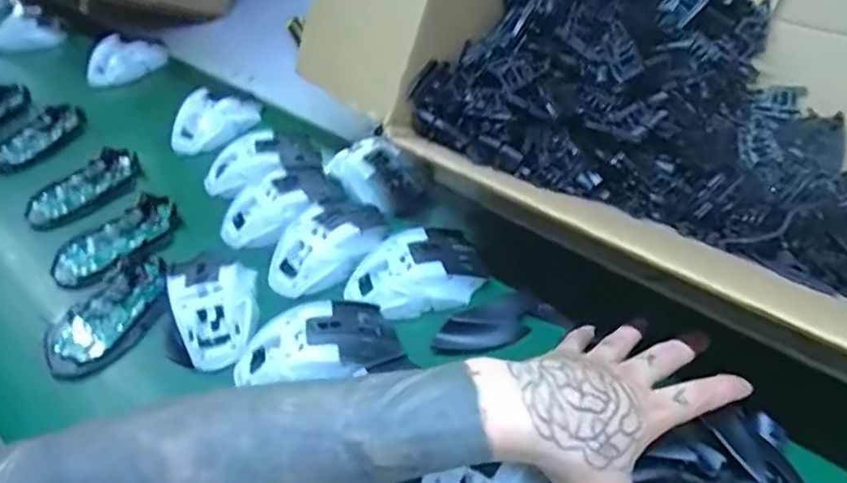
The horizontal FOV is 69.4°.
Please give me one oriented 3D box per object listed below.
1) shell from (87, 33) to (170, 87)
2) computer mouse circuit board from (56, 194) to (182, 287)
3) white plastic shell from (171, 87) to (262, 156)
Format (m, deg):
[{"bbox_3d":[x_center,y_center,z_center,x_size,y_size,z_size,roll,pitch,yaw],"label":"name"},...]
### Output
[{"bbox_3d":[-0.402,-0.252,0.820,0.112,0.054,0.055,-30,47,-23],"label":"shell"},{"bbox_3d":[-0.279,-0.005,0.554,0.057,0.014,0.115,29,54,33],"label":"computer mouse circuit board"},{"bbox_3d":[-0.237,-0.141,0.689,0.104,0.035,0.064,-26,46,-19],"label":"white plastic shell"}]

